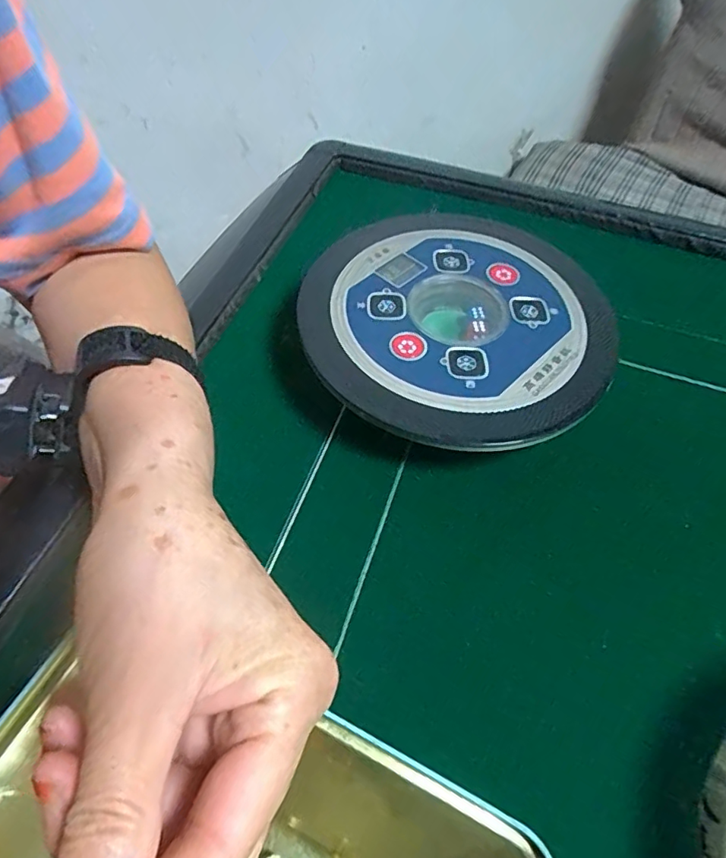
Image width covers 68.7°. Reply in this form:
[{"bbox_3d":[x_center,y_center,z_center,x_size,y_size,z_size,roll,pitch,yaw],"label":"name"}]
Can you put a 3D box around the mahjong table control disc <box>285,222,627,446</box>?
[{"bbox_3d":[0.054,-0.056,0.333,0.175,0.046,0.168,0,59,0],"label":"mahjong table control disc"}]

